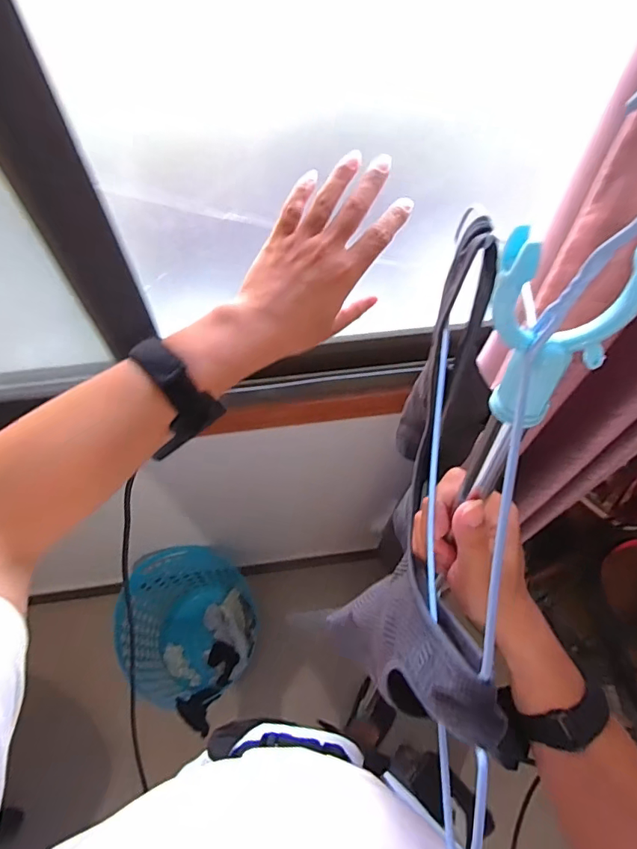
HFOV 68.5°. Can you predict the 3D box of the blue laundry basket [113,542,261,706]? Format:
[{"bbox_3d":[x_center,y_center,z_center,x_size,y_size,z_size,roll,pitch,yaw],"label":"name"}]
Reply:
[{"bbox_3d":[-0.341,0.549,1.292,0.358,0.350,0.345,-15,61,-9],"label":"blue laundry basket"}]

